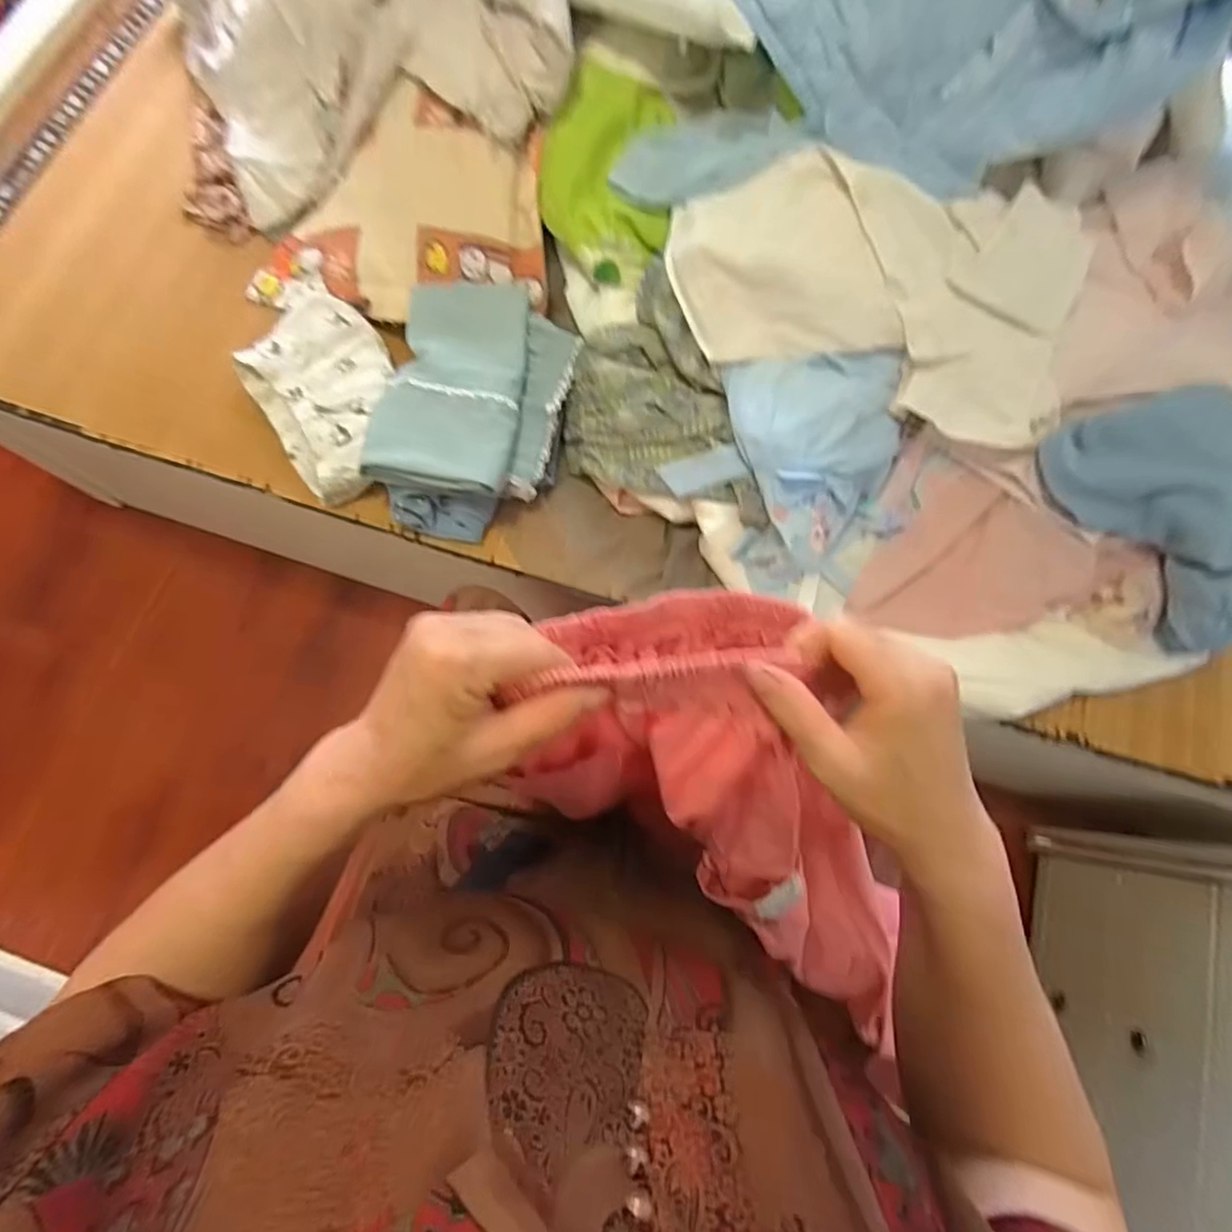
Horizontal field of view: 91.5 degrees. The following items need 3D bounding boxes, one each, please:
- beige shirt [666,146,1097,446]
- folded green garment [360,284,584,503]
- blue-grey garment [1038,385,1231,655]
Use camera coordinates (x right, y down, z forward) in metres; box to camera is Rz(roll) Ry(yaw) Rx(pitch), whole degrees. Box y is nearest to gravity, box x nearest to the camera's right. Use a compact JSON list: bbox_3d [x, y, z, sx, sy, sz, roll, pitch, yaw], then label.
[{"bbox_3d":[0.265,-0.340,0.614,0.425,0.108,0.203,16,76,2],"label":"beige shirt"},{"bbox_3d":[-0.163,-0.261,0.690,0.206,0.066,0.253,10,75,1],"label":"folded green garment"},{"bbox_3d":[0.578,-0.116,0.621,0.144,0.119,0.273,-44,81,-11],"label":"blue-grey garment"}]

